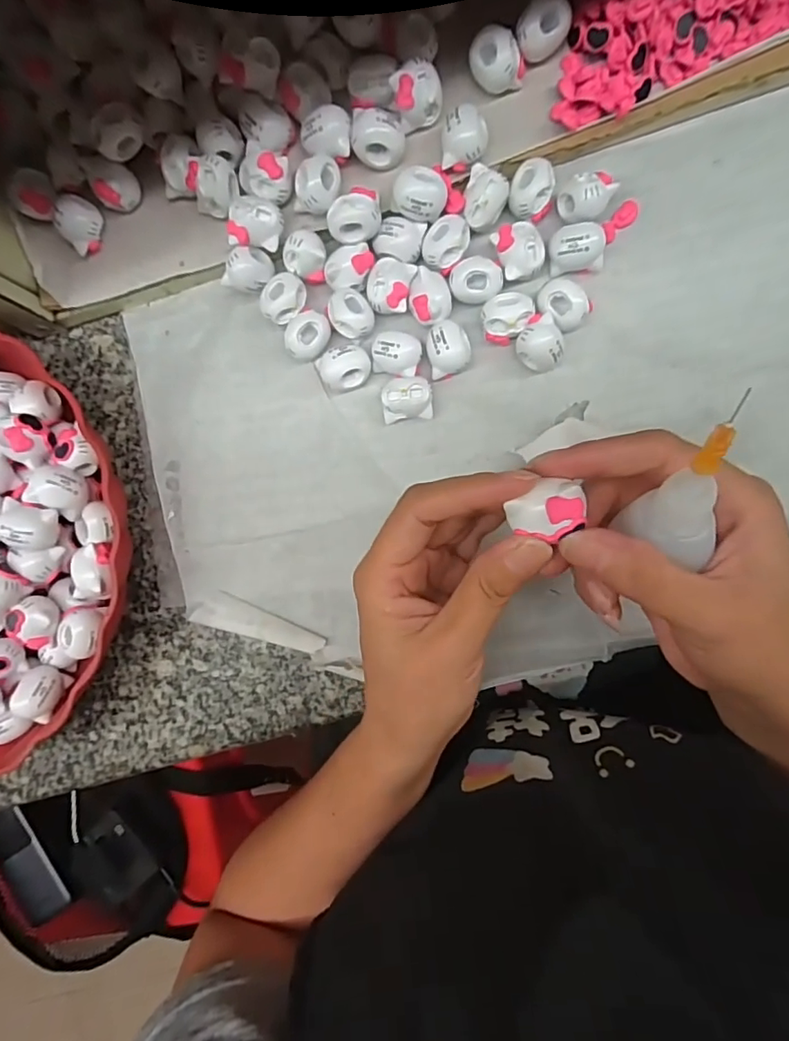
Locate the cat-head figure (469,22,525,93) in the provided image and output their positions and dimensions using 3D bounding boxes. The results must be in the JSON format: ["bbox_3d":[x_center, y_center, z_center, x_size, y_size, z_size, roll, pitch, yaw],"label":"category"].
[{"bbox_3d":[0.047,-0.209,0.242,0.024,0.022,0.021,1,92,6],"label":"cat-head figure"}]

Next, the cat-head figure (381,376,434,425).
[{"bbox_3d":[0.006,-0.060,0.262,0.024,0.017,0.019,-4,92,6],"label":"cat-head figure"}]

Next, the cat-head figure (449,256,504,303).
[{"bbox_3d":[0.040,-0.117,0.256,0.024,0.015,0.021,1,92,6],"label":"cat-head figure"}]

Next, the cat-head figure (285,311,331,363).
[{"bbox_3d":[-0.043,-0.092,0.265,0.018,0.016,0.025,28,95,4],"label":"cat-head figure"}]

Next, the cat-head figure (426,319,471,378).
[{"bbox_3d":[0.027,-0.083,0.259,0.021,0.019,0.025,1,92,6],"label":"cat-head figure"}]

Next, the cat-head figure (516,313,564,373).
[{"bbox_3d":[0.070,-0.085,0.252,0.022,0.022,0.023,0,92,6],"label":"cat-head figure"}]

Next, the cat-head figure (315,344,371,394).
[{"bbox_3d":[-0.024,-0.076,0.264,0.024,0.018,0.019,-19,90,6],"label":"cat-head figure"}]

